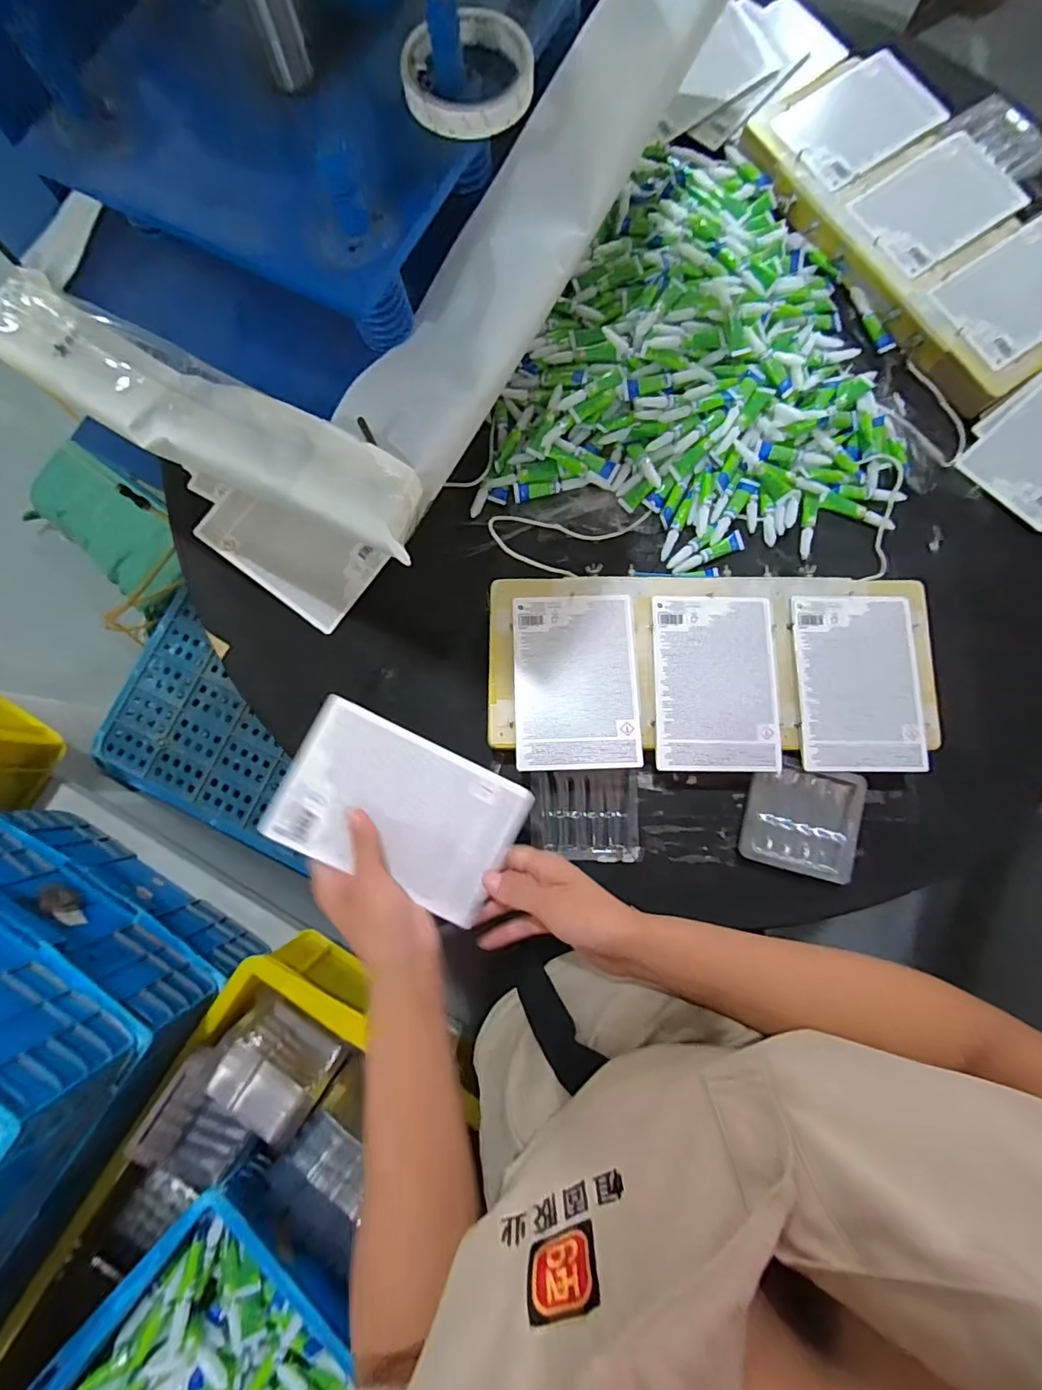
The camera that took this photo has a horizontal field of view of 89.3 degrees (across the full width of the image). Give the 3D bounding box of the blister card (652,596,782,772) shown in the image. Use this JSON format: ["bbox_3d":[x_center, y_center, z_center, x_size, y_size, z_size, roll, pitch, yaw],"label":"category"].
[{"bbox_3d":[0.186,-0.013,0.504,0.115,0.005,0.168,0,81,1],"label":"blister card"}]

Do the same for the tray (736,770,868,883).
[{"bbox_3d":[0.271,0.121,0.506,0.101,0.027,0.098,8,81,2],"label":"tray"}]

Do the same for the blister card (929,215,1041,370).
[{"bbox_3d":[0.540,-0.436,0.566,0.166,0.012,0.117,-33,82,-5],"label":"blister card"}]

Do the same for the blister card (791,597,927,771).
[{"bbox_3d":[0.320,-0.013,0.499,0.114,0.007,0.167,1,81,1],"label":"blister card"}]

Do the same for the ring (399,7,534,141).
[{"bbox_3d":[-0.037,-0.434,0.370,0.089,0.015,0.089,0,81,1],"label":"ring"}]

